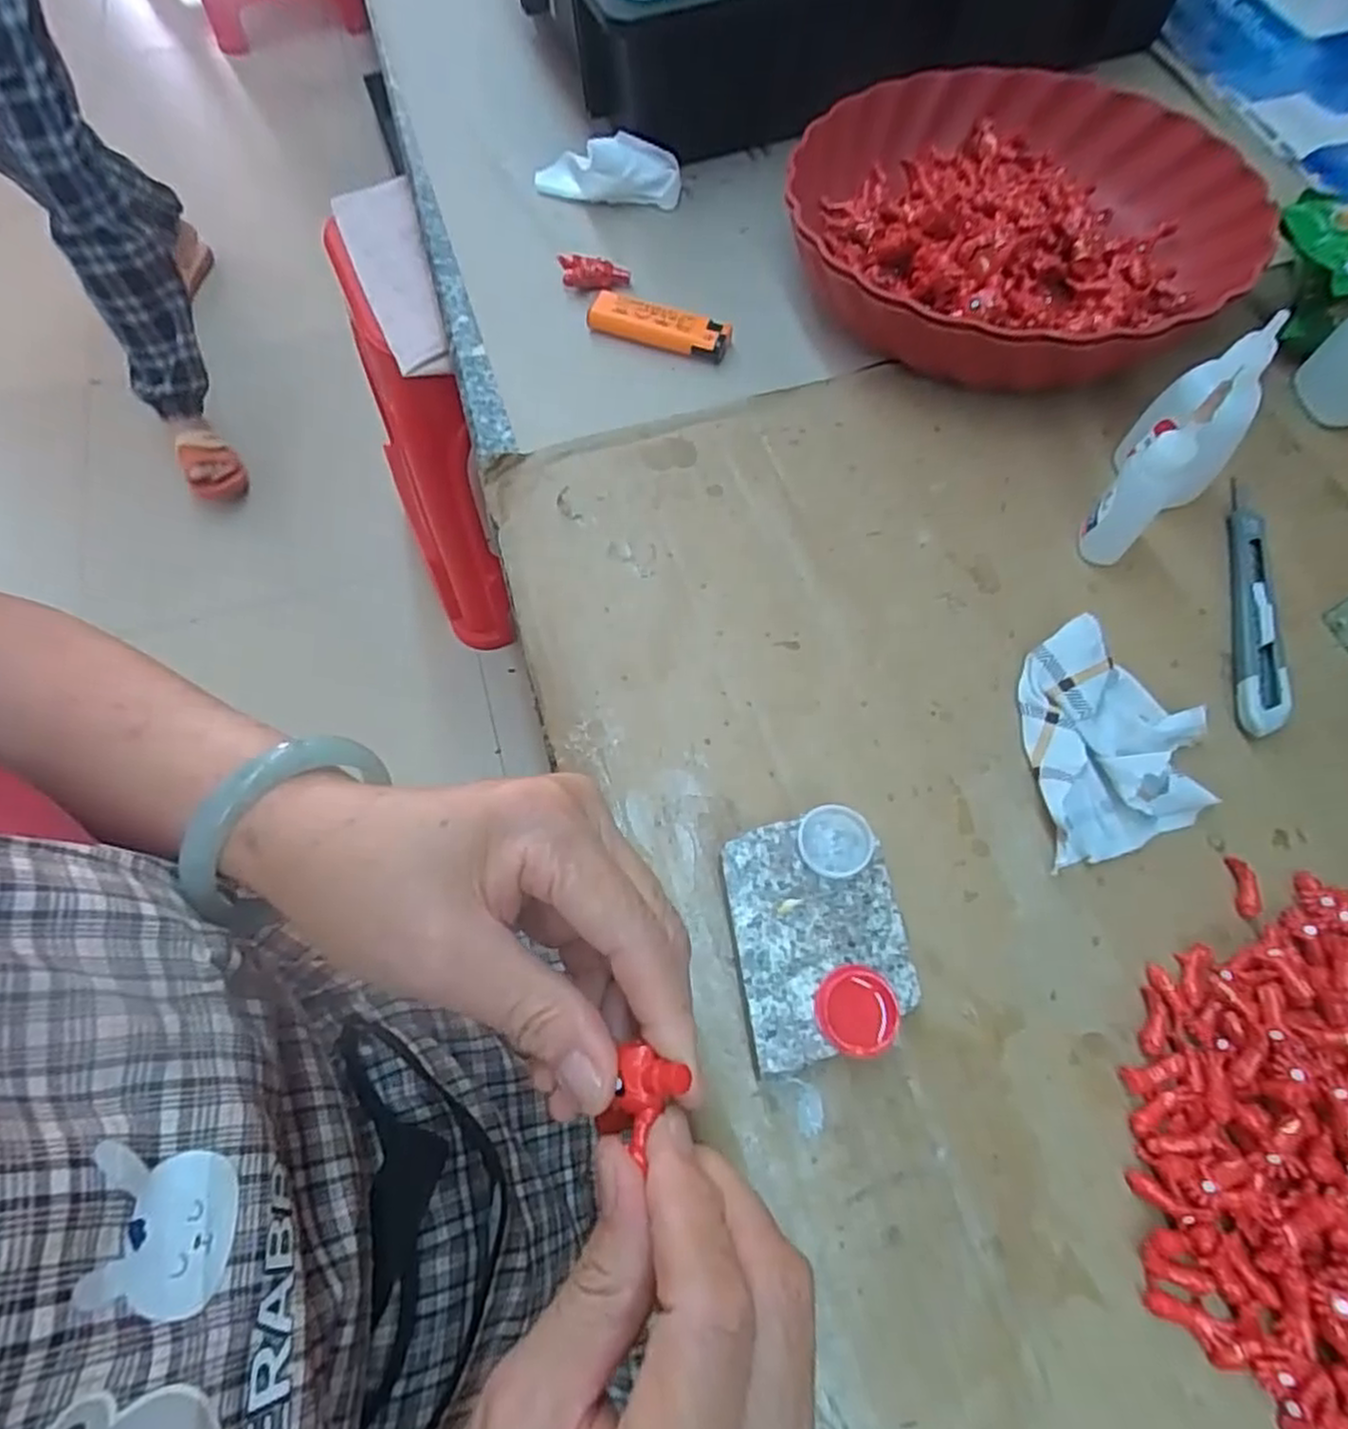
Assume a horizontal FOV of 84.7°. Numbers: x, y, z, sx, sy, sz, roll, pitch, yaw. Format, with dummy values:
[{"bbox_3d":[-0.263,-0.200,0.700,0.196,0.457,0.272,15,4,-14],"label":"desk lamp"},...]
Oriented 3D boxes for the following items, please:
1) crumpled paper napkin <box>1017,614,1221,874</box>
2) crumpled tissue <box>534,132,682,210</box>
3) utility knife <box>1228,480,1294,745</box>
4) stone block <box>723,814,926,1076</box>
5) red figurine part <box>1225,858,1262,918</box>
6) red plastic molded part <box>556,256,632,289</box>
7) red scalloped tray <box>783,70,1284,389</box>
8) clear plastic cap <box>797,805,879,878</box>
[{"bbox_3d":[0.182,0.011,0.304,0.068,0.018,0.098,1,65,1],"label":"crumpled paper napkin"},{"bbox_3d":[-0.045,-0.343,0.466,0.097,0.038,0.029,9,65,5],"label":"crumpled tissue"},{"bbox_3d":[0.261,-0.050,0.331,0.017,0.009,0.130,15,66,8],"label":"utility knife"},{"bbox_3d":[0.052,0.082,0.271,0.059,0.019,0.080,-9,65,-3],"label":"stone block"},{"bbox_3d":[0.219,0.066,0.284,0.007,0.006,0.022,-2,65,0],"label":"red figurine part"},{"bbox_3d":[-0.047,-0.261,0.436,0.042,0.017,0.010,12,66,6],"label":"red plastic molded part"},{"bbox_3d":[0.181,-0.275,0.411,0.249,0.049,0.235,-37,70,-15],"label":"red scalloped tray"},{"bbox_3d":[0.061,0.047,0.276,0.028,0.004,0.026,-2,70,6],"label":"clear plastic cap"}]

